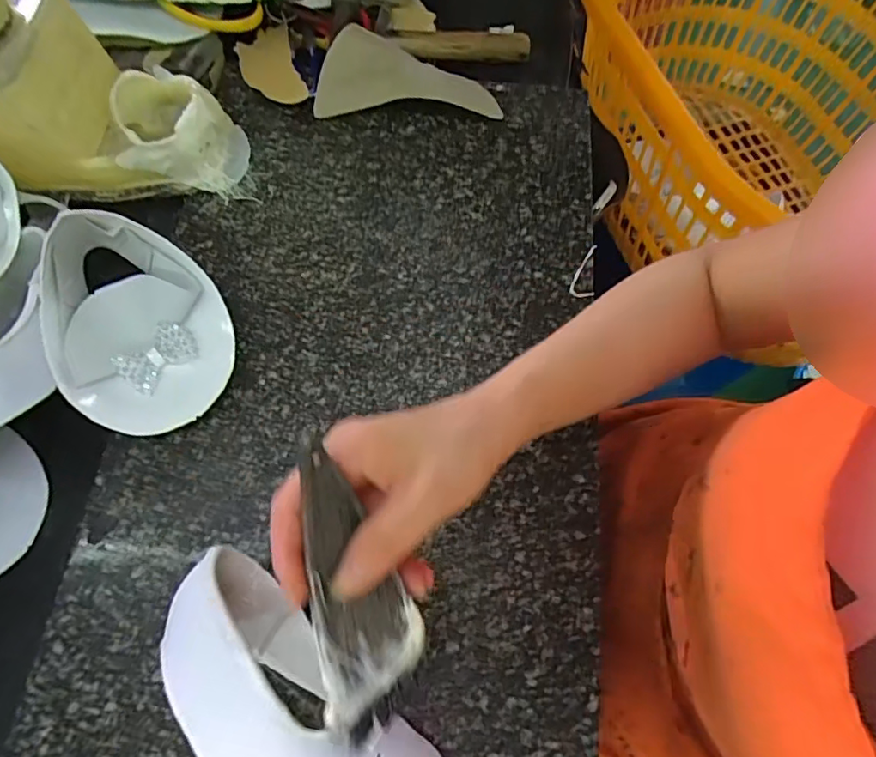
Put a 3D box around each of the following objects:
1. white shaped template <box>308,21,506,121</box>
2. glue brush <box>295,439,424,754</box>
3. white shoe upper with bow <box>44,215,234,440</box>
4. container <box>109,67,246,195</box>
[{"bbox_3d":[-0.025,-0.273,0.496,0.164,0.048,0.071,3,69,1],"label":"white shaped template"},{"bbox_3d":[-0.036,0.090,0.246,0.045,0.026,0.134,-12,98,-4],"label":"glue brush"},{"bbox_3d":[-0.222,-0.050,0.407,0.108,0.055,0.177,-38,74,-13],"label":"white shoe upper with bow"},{"bbox_3d":[-0.216,-0.211,0.465,0.095,0.060,0.085,1,69,1],"label":"container"}]

